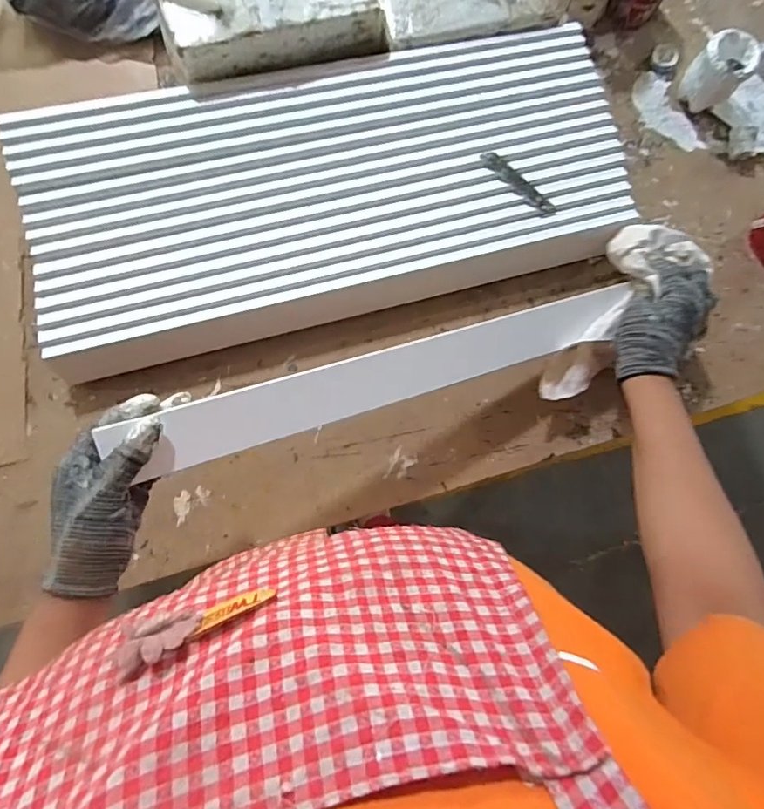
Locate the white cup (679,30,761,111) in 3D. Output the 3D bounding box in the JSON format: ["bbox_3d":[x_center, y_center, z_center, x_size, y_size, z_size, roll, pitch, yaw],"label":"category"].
[{"bbox_3d":[0.407,-0.407,0.634,0.064,0.077,0.057,-42,89,-9],"label":"white cup"}]

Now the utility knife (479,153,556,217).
[{"bbox_3d":[0.154,-0.248,0.583,0.101,0.005,0.018,42,82,-1],"label":"utility knife"}]

